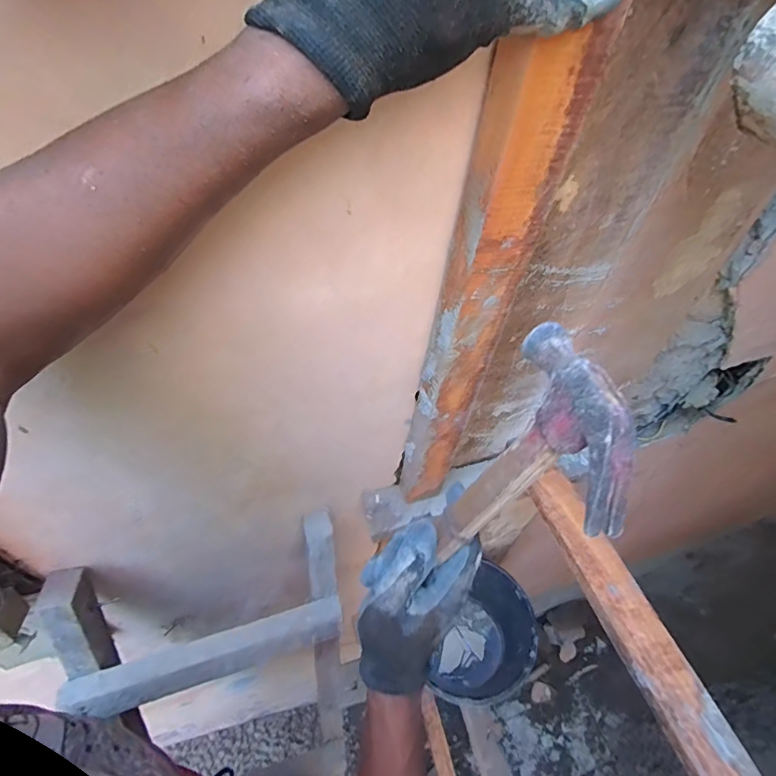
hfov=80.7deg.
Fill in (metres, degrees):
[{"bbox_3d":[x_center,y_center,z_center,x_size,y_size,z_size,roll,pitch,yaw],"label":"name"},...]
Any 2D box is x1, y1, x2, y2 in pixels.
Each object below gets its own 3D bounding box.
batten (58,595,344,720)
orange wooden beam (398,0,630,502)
[{"bbox_3d":[-0.238,0.370,0.628,0.354,0.045,0.052,-12,52,-17],"label":"batten"},{"bbox_3d":[0.073,-0.041,0.429,0.064,0.567,0.031,-2,52,-8],"label":"orange wooden beam"}]

